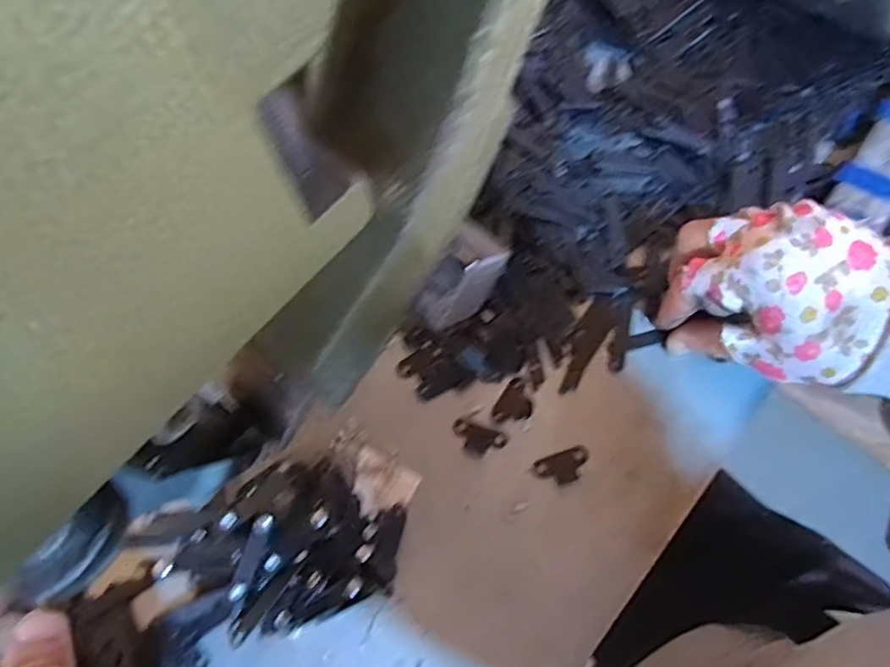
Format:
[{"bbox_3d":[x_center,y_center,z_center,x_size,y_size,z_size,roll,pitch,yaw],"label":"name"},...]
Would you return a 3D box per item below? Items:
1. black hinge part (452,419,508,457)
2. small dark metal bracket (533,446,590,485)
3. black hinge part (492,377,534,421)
[{"bbox_3d":[0.017,0.056,0.329,0.029,0.004,0.017,20,70,10],"label":"black hinge part"},{"bbox_3d":[0.061,0.069,0.321,0.030,0.004,0.016,-18,68,-5],"label":"small dark metal bracket"},{"bbox_3d":[0.039,0.038,0.335,0.018,0.004,0.026,29,72,13],"label":"black hinge part"}]

